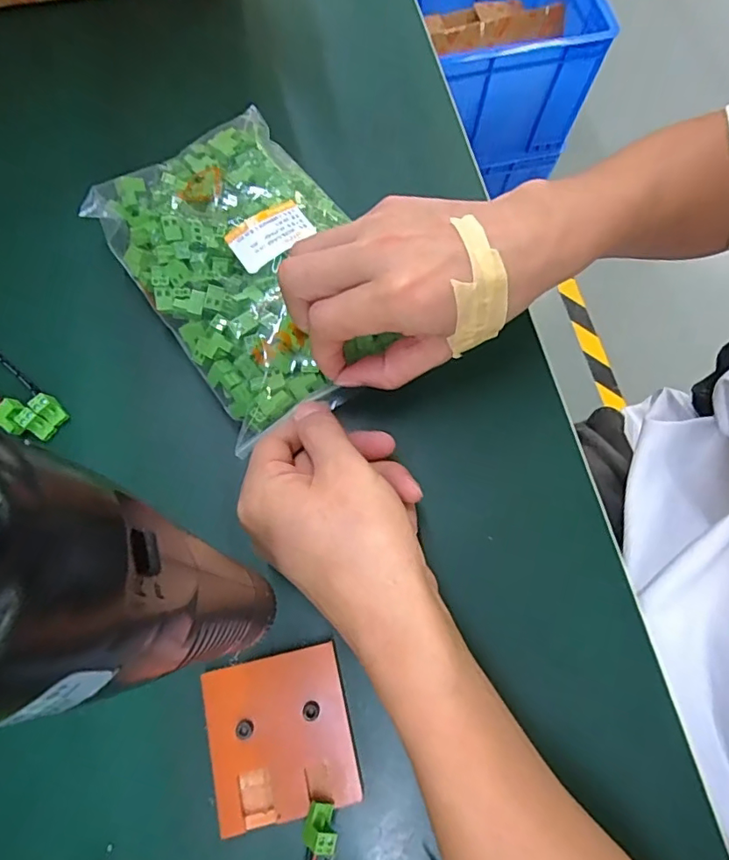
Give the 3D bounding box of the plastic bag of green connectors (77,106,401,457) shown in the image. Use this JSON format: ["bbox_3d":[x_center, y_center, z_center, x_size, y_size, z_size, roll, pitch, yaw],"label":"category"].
[{"bbox_3d":[-0.075,-0.108,0.331,0.135,0.033,0.213,-31,75,-11],"label":"plastic bag of green connectors"}]

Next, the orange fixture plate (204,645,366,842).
[{"bbox_3d":[-0.044,0.157,0.276,0.070,0.014,0.074,-12,72,-4],"label":"orange fixture plate"}]

